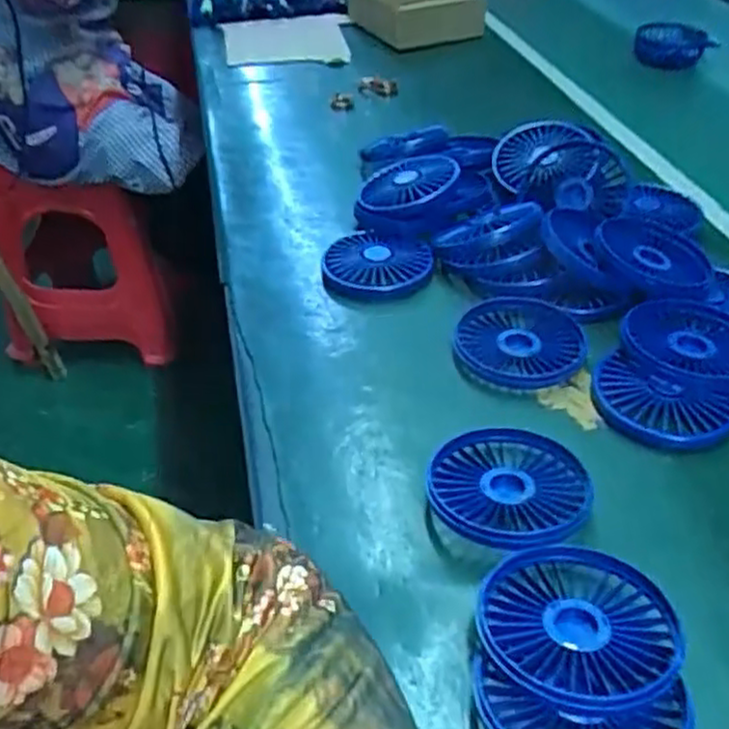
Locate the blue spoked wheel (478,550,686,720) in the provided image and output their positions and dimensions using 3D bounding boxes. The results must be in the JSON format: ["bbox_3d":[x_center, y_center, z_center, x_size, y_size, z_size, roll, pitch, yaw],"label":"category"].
[{"bbox_3d":[0.097,0.118,0.340,0.085,0.022,0.083,0,43,0],"label":"blue spoked wheel"}]

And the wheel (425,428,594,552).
[{"bbox_3d":[0.080,0.068,0.413,0.087,0.019,0.088,0,43,0],"label":"wheel"}]

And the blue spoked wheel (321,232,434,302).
[{"bbox_3d":[0.010,-0.084,0.606,0.085,0.023,0.084,-2,43,-2],"label":"blue spoked wheel"}]

